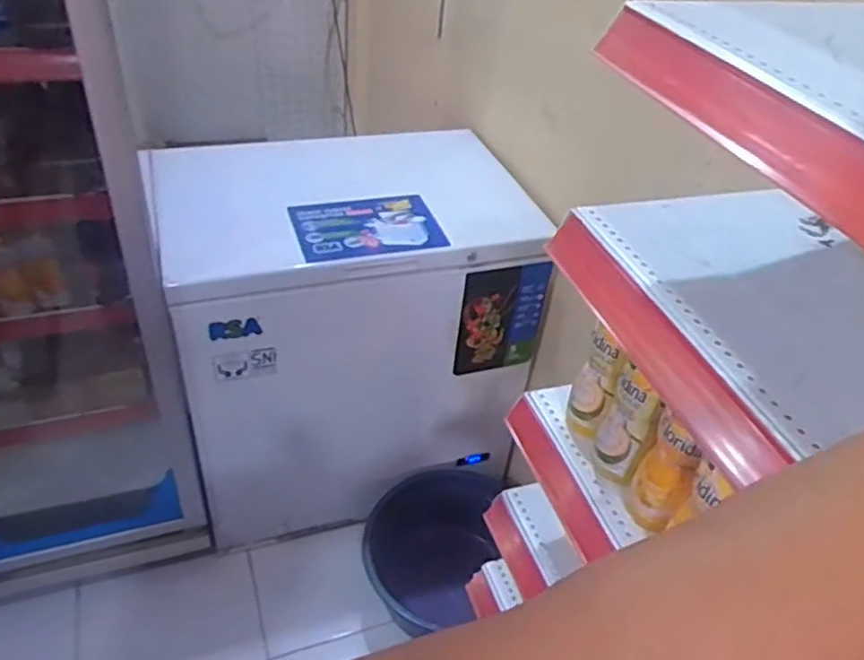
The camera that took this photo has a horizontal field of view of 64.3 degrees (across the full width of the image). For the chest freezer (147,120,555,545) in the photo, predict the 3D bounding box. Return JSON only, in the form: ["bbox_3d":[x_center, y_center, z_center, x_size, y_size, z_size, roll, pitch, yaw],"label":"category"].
[{"bbox_3d":[-0.221,0.002,1.800,0.842,0.813,0.563,-12,43,-21],"label":"chest freezer"}]

